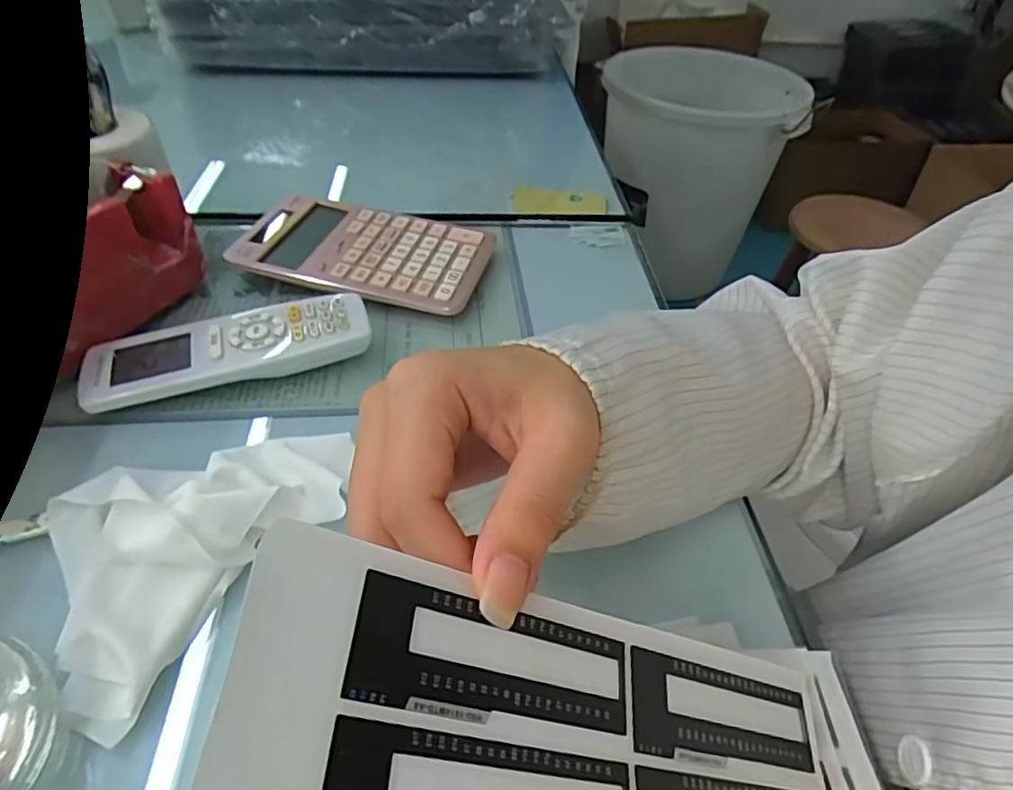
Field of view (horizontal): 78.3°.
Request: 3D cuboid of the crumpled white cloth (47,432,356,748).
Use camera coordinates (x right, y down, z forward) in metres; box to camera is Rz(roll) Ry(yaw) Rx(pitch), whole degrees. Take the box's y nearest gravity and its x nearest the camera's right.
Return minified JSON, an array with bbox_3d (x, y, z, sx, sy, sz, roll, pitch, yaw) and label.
[{"bbox_3d":[-0.129,0.063,0.282,0.134,0.025,0.112,-21,50,-23],"label":"crumpled white cloth"}]

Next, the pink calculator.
[{"bbox_3d":[-0.113,-0.111,0.474,0.192,0.019,0.107,13,45,9],"label":"pink calculator"}]

